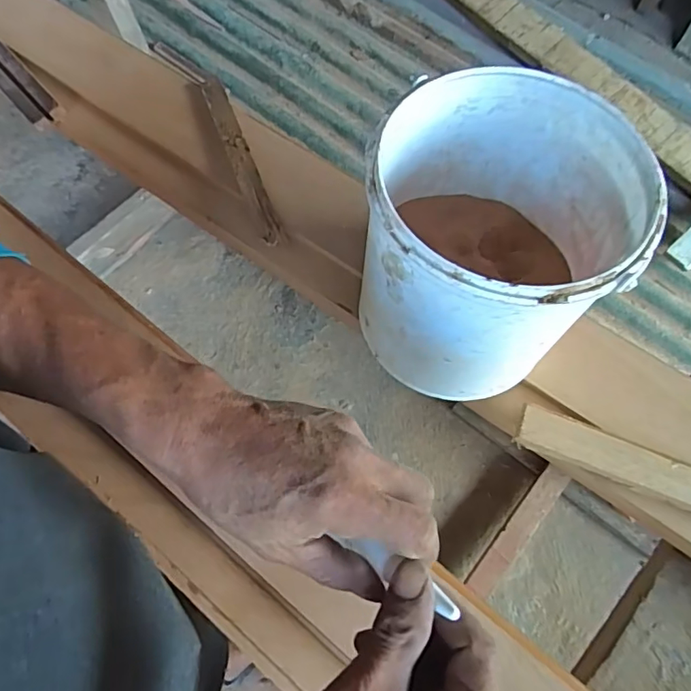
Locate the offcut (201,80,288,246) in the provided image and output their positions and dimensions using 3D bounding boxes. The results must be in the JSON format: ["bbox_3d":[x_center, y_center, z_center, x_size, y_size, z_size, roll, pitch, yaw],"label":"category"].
[{"bbox_3d":[-0.110,-0.196,0.555,0.024,0.027,0.214,-21,68,-9],"label":"offcut"}]

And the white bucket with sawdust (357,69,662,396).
[{"bbox_3d":[0.105,-0.073,0.404,0.170,0.175,0.177,0,66,0],"label":"white bucket with sawdust"}]

